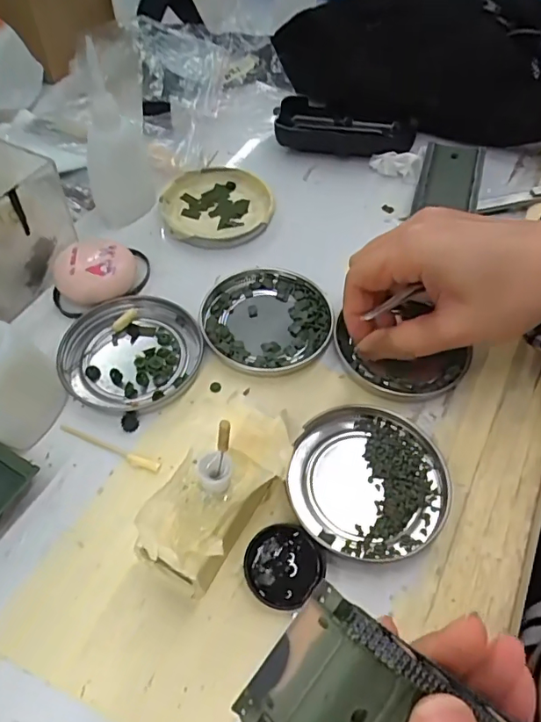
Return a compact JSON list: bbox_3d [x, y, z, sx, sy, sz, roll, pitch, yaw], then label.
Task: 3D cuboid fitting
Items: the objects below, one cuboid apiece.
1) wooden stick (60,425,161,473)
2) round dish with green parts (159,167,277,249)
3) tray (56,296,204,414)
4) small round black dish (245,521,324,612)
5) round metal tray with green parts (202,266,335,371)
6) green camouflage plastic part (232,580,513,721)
[{"bbox_3d":[-0.084,0.044,0.262,0.058,0.004,0.006,19,56,12],"label":"wooden stick"},{"bbox_3d":[-0.039,-0.113,0.369,0.078,0.009,0.076,1,54,-1],"label":"round dish with green parts"},{"bbox_3d":[-0.081,-0.006,0.294,0.074,0.008,0.078,1,54,-1],"label":"tray"},{"bbox_3d":[0.005,0.093,0.231,0.034,0.007,0.034,1,54,-1],"label":"small round black dish"},{"bbox_3d":[-0.003,-0.026,0.312,0.077,0.009,0.077,1,54,-1],"label":"round metal tray with green parts"},{"bbox_3d":[0.043,0.107,0.140,0.095,0.018,0.043,36,86,-6],"label":"green camouflage plastic part"}]

